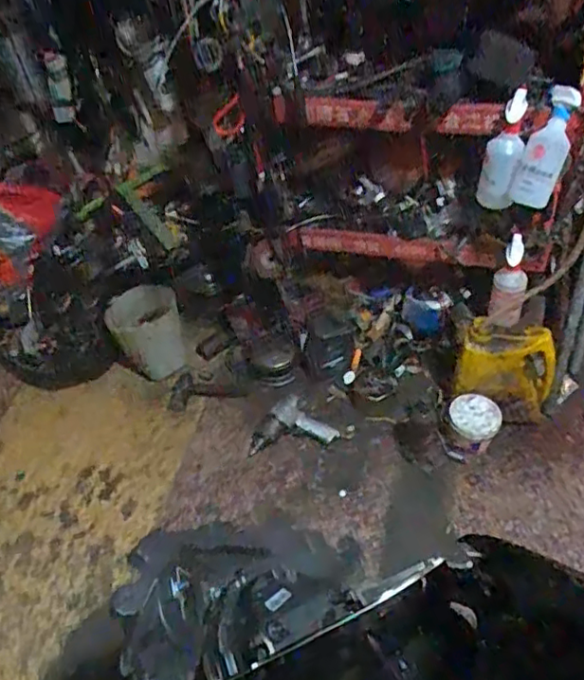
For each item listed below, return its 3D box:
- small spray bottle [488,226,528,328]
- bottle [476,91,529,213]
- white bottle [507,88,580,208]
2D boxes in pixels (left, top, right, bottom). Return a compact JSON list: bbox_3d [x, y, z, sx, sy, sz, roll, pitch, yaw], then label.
[{"bbox_3d":[0.506,-0.139,1.403,0.076,0.234,0.058,4,22,7],"label":"small spray bottle"},{"bbox_3d":[0.418,-0.370,1.202,0.071,0.212,0.073,12,49,17],"label":"bottle"},{"bbox_3d":[0.481,-0.367,1.160,0.081,0.222,0.052,11,30,10],"label":"white bottle"}]

